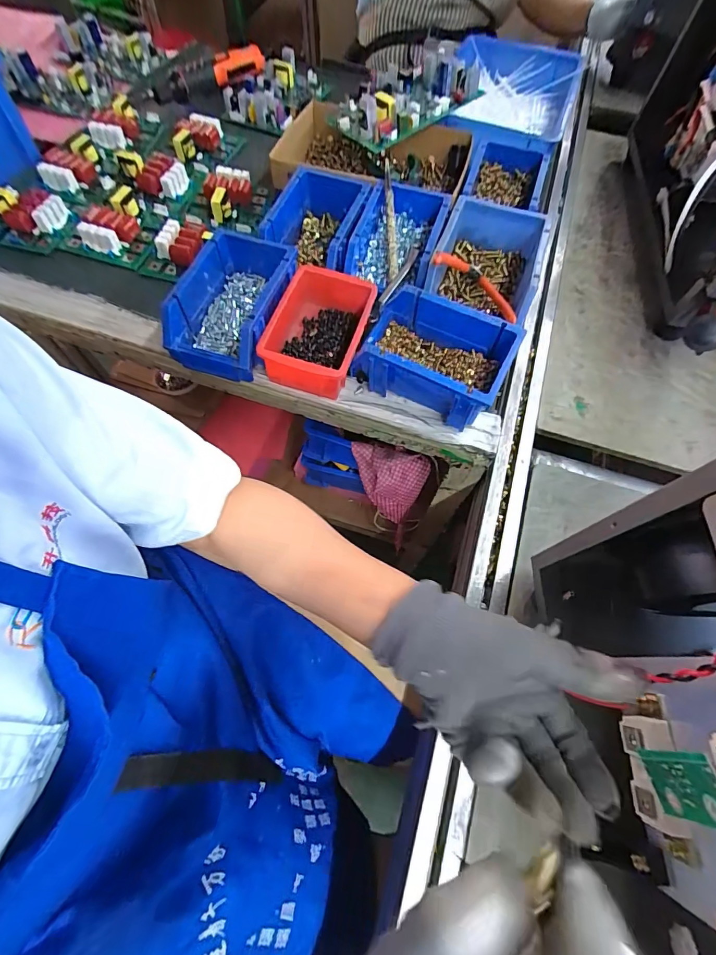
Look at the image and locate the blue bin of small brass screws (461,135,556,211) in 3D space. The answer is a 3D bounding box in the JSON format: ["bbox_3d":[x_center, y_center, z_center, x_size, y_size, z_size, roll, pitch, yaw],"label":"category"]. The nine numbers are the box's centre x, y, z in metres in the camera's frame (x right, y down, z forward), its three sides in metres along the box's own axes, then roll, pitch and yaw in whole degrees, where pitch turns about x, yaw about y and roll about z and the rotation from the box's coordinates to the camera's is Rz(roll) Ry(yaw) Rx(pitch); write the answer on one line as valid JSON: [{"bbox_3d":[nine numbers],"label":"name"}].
[{"bbox_3d":[0.208,-0.423,0.580,0.109,0.051,0.131,19,67,7],"label":"blue bin of small brass screws"}]

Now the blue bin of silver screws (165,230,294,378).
[{"bbox_3d":[-0.144,-0.197,0.465,0.110,0.065,0.156,14,66,5],"label":"blue bin of silver screws"}]

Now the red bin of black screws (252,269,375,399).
[{"bbox_3d":[-0.046,-0.169,0.468,0.105,0.055,0.146,16,66,6],"label":"red bin of black screws"}]

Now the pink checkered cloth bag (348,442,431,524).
[{"bbox_3d":[0.048,0.009,0.655,0.124,0.129,0.075,10,66,3],"label":"pink checkered cloth bag"}]

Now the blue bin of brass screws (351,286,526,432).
[{"bbox_3d":[0.080,-0.131,0.441,0.152,0.068,0.097,27,68,10],"label":"blue bin of brass screws"}]

